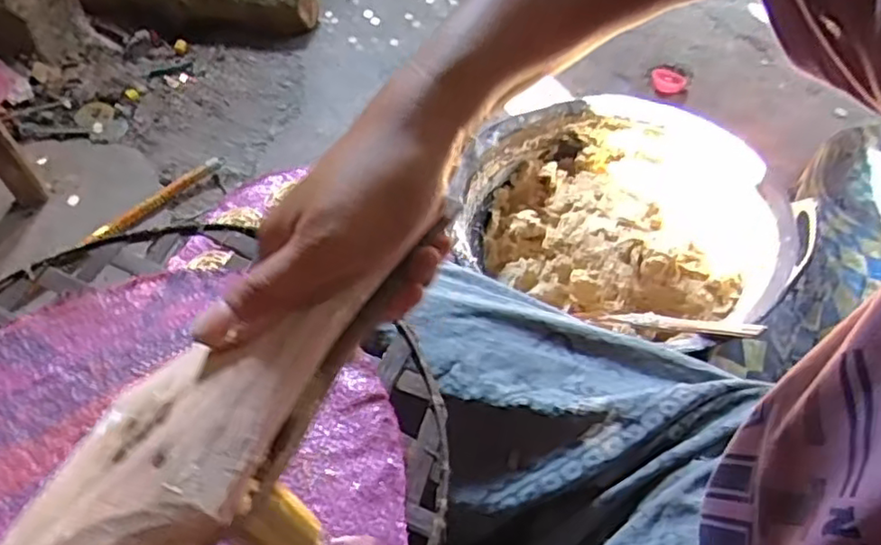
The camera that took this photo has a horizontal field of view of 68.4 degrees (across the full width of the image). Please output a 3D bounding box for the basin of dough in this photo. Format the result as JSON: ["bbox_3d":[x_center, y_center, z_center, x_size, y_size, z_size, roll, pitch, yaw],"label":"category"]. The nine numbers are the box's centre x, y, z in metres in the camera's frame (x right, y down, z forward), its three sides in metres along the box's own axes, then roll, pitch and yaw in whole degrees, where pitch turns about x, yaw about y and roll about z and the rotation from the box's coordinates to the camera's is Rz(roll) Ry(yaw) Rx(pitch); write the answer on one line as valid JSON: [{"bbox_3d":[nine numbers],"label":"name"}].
[{"bbox_3d":[0.241,-0.059,0.864,0.383,0.147,0.355,-1,53,2],"label":"basin of dough"}]

